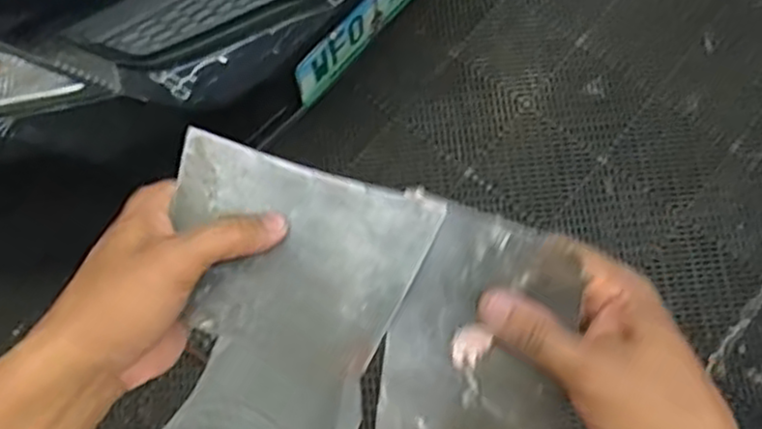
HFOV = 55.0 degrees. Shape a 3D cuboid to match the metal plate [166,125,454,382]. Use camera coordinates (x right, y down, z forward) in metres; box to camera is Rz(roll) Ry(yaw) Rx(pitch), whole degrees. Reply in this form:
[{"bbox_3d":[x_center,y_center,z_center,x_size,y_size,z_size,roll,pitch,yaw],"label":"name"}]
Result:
[{"bbox_3d":[-0.048,0.023,0.390,0.136,0.011,0.103,15,79,4],"label":"metal plate"}]

